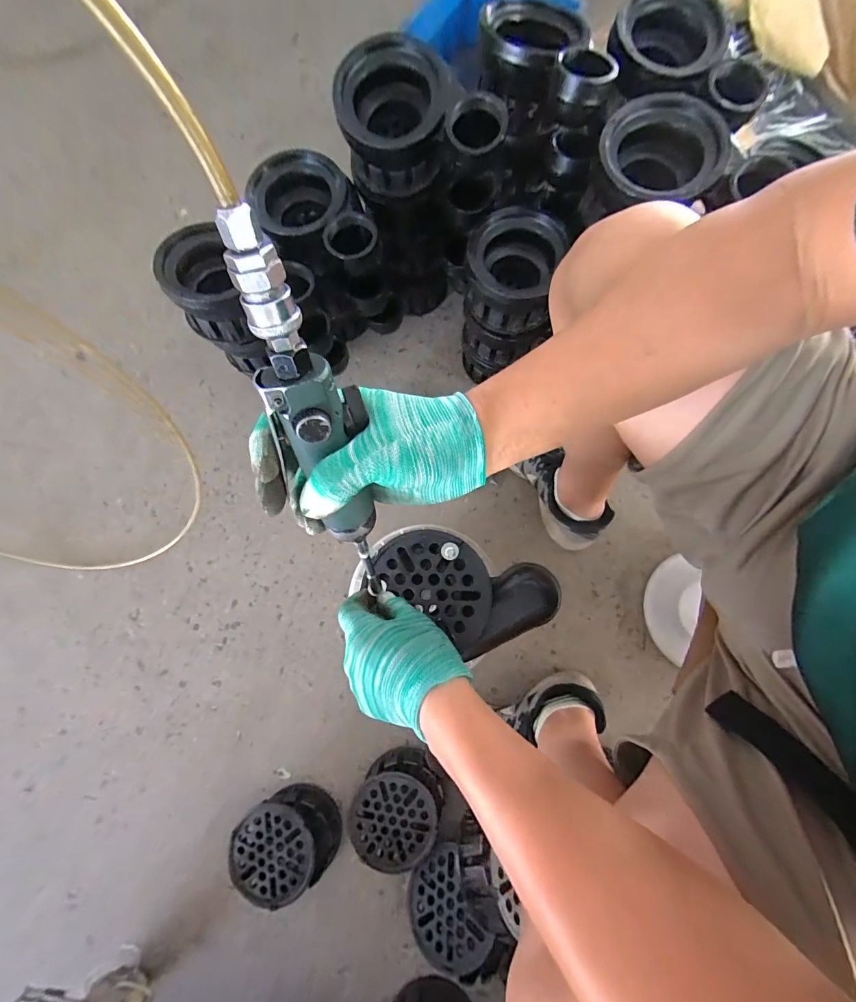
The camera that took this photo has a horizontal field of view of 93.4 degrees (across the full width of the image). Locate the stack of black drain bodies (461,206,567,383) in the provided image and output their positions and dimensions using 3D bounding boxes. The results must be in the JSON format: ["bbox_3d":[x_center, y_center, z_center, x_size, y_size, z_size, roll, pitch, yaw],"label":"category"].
[{"bbox_3d":[0.126,-0.313,0.661,0.138,0.236,0.139,5,78,2],"label":"stack of black drain bodies"}]

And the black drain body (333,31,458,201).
[{"bbox_3d":[-0.043,-0.501,0.544,0.140,0.109,0.125,11,79,3],"label":"black drain body"}]

